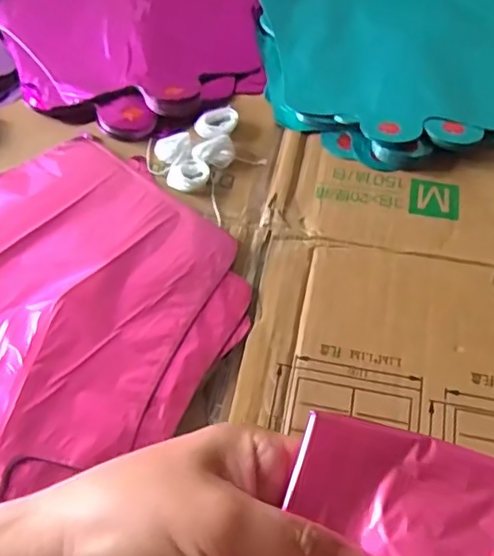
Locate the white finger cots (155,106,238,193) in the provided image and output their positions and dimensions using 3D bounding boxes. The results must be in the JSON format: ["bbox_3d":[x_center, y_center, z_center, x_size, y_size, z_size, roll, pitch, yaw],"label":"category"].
[{"bbox_3d":[-0.034,-0.098,0.438,0.049,0.015,0.081,31,62,20],"label":"white finger cots"}]

